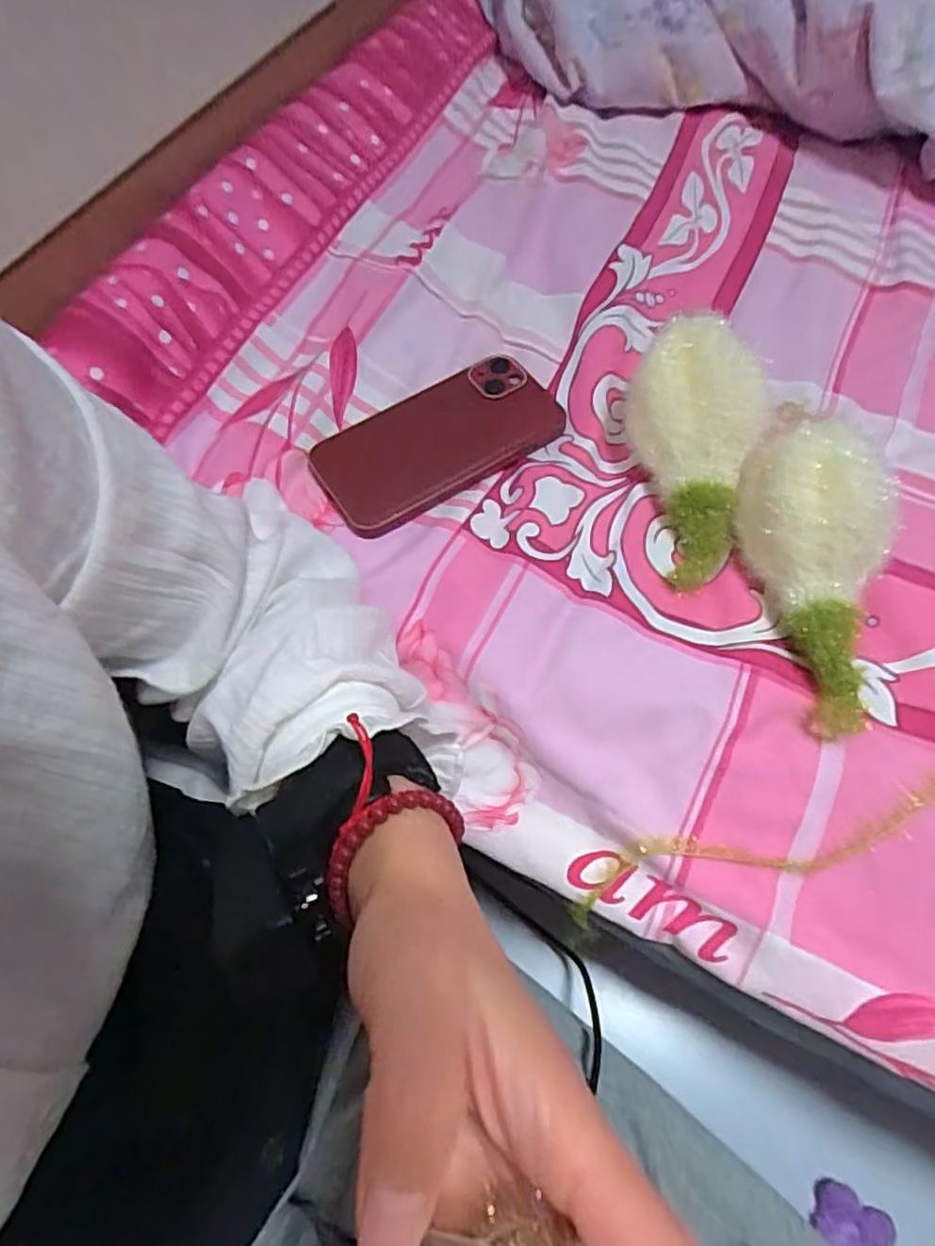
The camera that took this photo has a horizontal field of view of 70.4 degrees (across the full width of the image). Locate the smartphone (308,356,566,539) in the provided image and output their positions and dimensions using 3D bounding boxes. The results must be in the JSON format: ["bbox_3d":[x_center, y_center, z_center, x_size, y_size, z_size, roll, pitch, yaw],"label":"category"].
[{"bbox_3d":[-0.017,-0.108,0.390,0.141,0.010,0.074,-30,69,-14],"label":"smartphone"}]

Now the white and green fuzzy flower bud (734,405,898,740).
[{"bbox_3d":[0.176,-0.032,0.329,0.061,0.052,0.171,-3,85,-2],"label":"white and green fuzzy flower bud"}]

